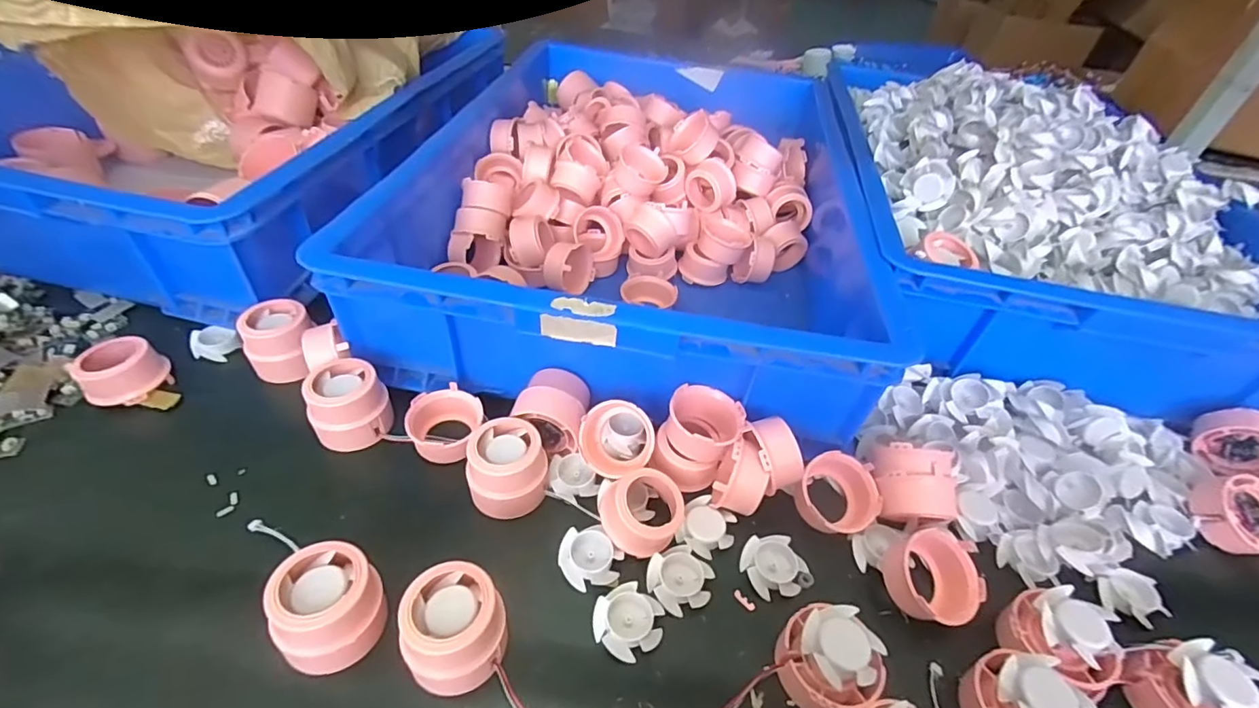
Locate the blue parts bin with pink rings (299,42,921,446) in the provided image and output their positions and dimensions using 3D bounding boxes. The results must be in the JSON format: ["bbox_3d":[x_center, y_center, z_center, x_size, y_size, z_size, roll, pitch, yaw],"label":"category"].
[{"bbox_3d":[0.017,-0.175,0.591,0.408,0.122,0.578,9,44,2],"label":"blue parts bin with pink rings"}]

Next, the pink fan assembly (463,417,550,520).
[{"bbox_3d":[-0.083,0.079,0.370,0.053,0.048,0.055,-10,46,-17],"label":"pink fan assembly"}]

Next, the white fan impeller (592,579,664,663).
[{"bbox_3d":[-0.001,0.159,0.318,0.038,0.012,0.037,4,44,-3],"label":"white fan impeller"}]

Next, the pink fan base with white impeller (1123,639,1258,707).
[{"bbox_3d":[0.319,0.191,0.300,0.048,0.040,0.051,-8,45,-15],"label":"pink fan base with white impeller"}]

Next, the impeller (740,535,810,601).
[{"bbox_3d":[0.094,0.138,0.349,0.040,0.014,0.036,1,44,-6],"label":"impeller"}]

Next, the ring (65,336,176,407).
[{"bbox_3d":[-0.386,0.012,0.408,0.044,0.030,0.051,35,50,26],"label":"ring"}]

